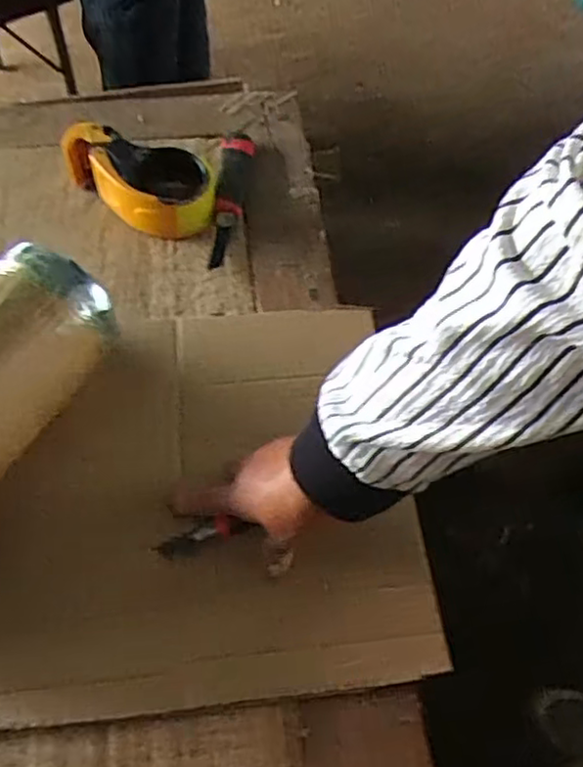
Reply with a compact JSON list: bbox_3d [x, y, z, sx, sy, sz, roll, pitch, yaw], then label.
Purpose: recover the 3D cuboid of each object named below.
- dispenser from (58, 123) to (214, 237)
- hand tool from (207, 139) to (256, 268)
[{"bbox_3d":[-0.167,-0.224,0.736,0.166,0.065,0.106,2,57,-2],"label":"dispenser"},{"bbox_3d":[-0.067,-0.212,0.754,0.036,0.020,0.192,3,57,-1],"label":"hand tool"}]

